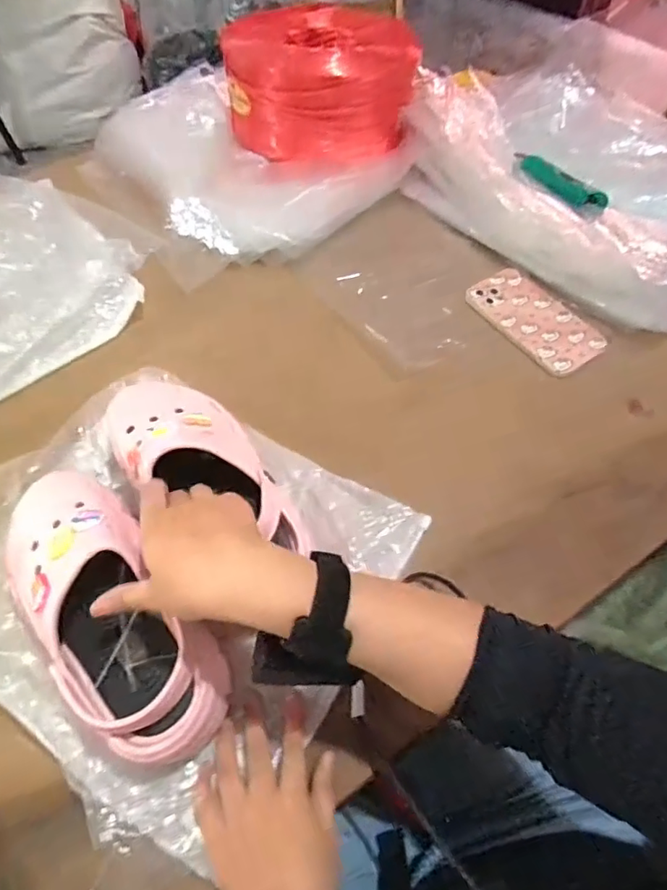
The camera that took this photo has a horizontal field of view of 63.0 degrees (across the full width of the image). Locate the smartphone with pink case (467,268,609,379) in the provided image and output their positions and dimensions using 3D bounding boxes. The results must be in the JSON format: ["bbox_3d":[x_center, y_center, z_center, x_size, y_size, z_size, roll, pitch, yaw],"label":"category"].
[{"bbox_3d":[0.239,-0.152,0.641,0.092,0.016,0.162,-28,60,-15],"label":"smartphone with pink case"}]

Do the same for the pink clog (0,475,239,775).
[{"bbox_3d":[-0.177,0.126,0.424,0.099,0.076,0.244,-33,73,-18],"label":"pink clog"}]

